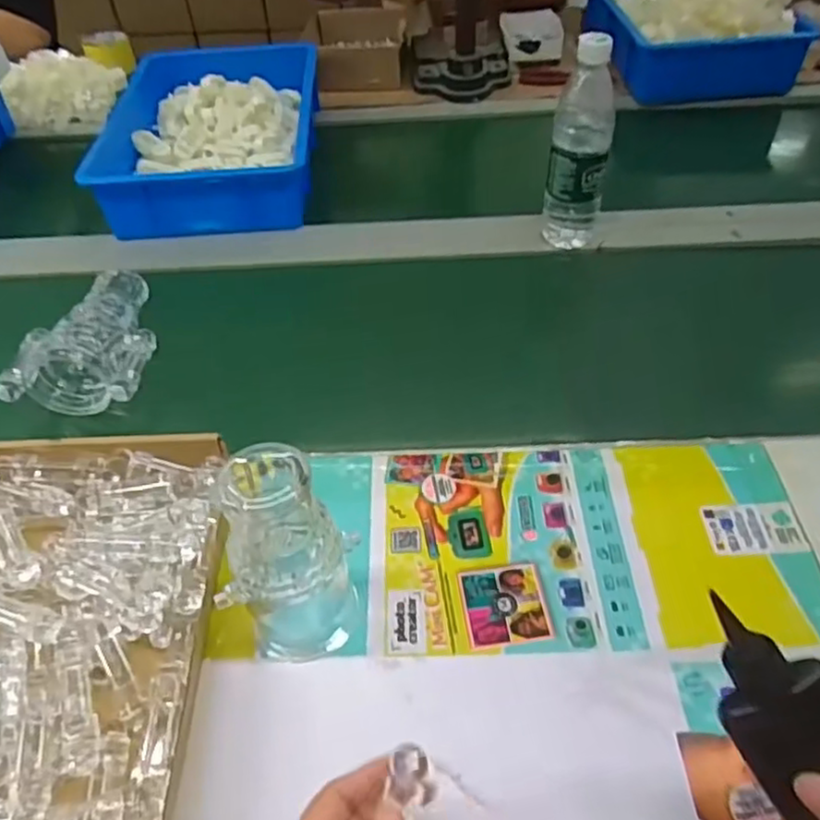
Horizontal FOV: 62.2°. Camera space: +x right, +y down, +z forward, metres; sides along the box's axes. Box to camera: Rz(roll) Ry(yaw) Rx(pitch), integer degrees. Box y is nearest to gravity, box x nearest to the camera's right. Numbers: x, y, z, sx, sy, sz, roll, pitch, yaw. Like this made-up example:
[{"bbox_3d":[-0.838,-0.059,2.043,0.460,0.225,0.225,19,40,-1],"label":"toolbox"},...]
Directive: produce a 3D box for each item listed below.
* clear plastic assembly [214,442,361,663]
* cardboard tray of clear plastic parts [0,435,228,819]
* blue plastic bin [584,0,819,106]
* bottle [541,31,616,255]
[{"bbox_3d":[-0.080,0.095,0.449,0.077,0.167,0.072,4,48,6],"label":"clear plastic assembly"},{"bbox_3d":[-0.279,0.154,0.475,0.274,0.058,0.314,-1,48,1],"label":"cardboard tray of clear plastic parts"},{"bbox_3d":[0.466,-0.666,1.161,0.272,0.134,0.373,-1,48,1],"label":"blue plastic bin"},{"bbox_3d":[0.183,-0.274,0.738,0.064,0.226,0.057,10,49,11],"label":"bottle"}]

